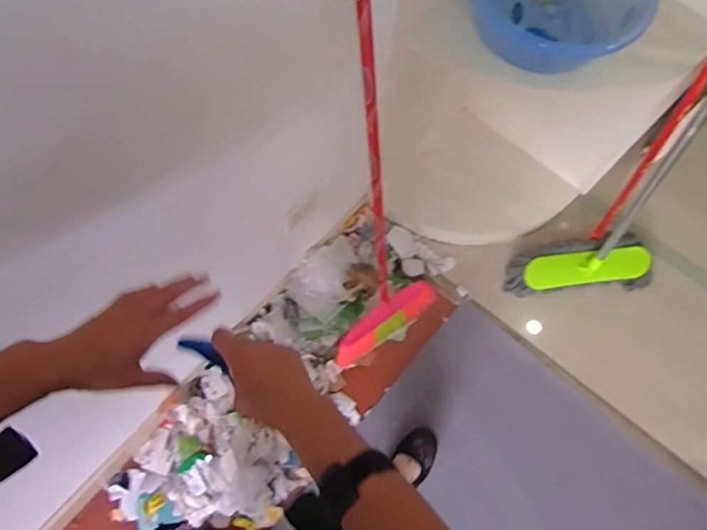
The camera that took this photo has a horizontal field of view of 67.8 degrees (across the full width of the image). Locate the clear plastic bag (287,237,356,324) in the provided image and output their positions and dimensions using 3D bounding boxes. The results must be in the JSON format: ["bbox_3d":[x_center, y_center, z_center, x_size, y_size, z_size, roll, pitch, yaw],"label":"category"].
[{"bbox_3d":[-0.067,0.039,1.515,0.164,0.049,0.229,42,72,14],"label":"clear plastic bag"}]

